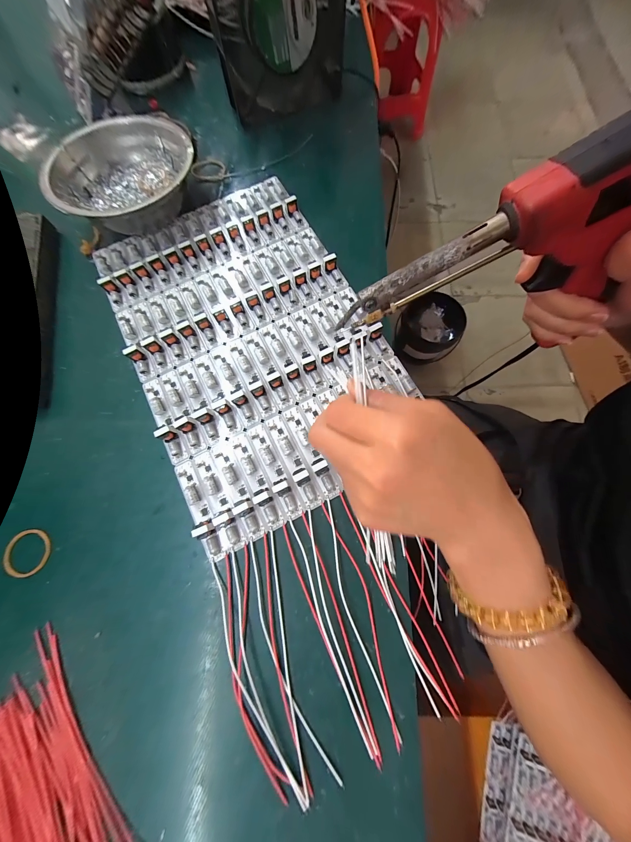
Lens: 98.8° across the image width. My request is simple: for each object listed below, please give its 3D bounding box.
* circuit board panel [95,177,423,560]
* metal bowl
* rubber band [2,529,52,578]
[{"bbox_3d":[-0.058,-0.076,0.225,0.190,0.016,0.296,-29,77,-7],"label":"circuit board panel"},{"bbox_3d":[-0.172,-0.222,0.250,0.125,0.039,0.122,0,75,0],"label":"metal bowl"},{"bbox_3d":[-0.202,0.092,0.188,0.029,0.004,0.030,0,75,0],"label":"rubber band"}]

